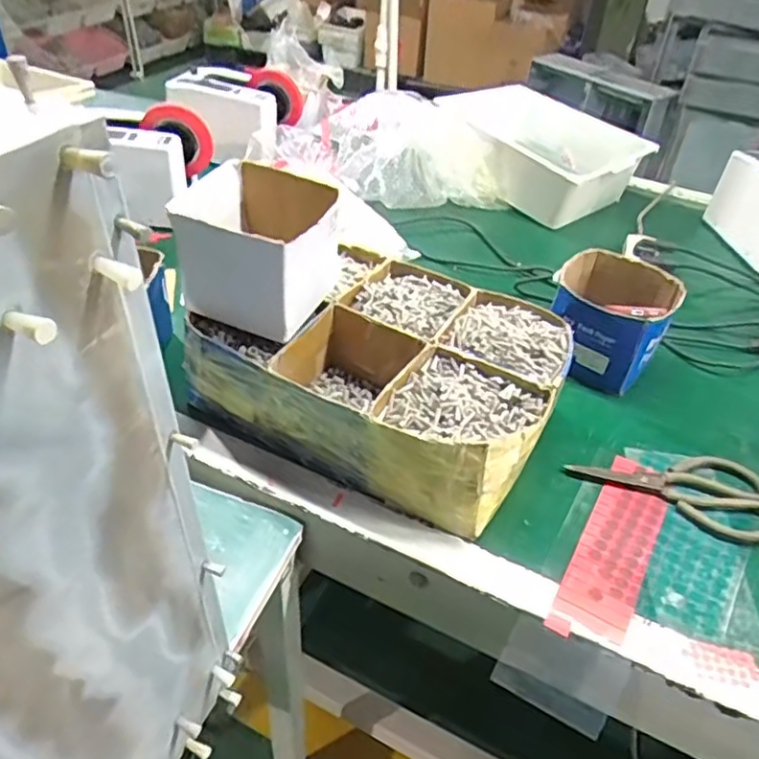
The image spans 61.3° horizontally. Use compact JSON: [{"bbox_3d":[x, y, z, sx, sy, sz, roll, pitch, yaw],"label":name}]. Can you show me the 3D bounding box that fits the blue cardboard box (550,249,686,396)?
[{"bbox_3d":[0.308,-0.086,0.858,0.150,0.119,0.158,18,43,15],"label":"blue cardboard box"}]

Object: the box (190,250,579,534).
[{"bbox_3d":[0.014,-0.011,0.737,0.369,0.115,0.275,24,45,21],"label":"box"}]

